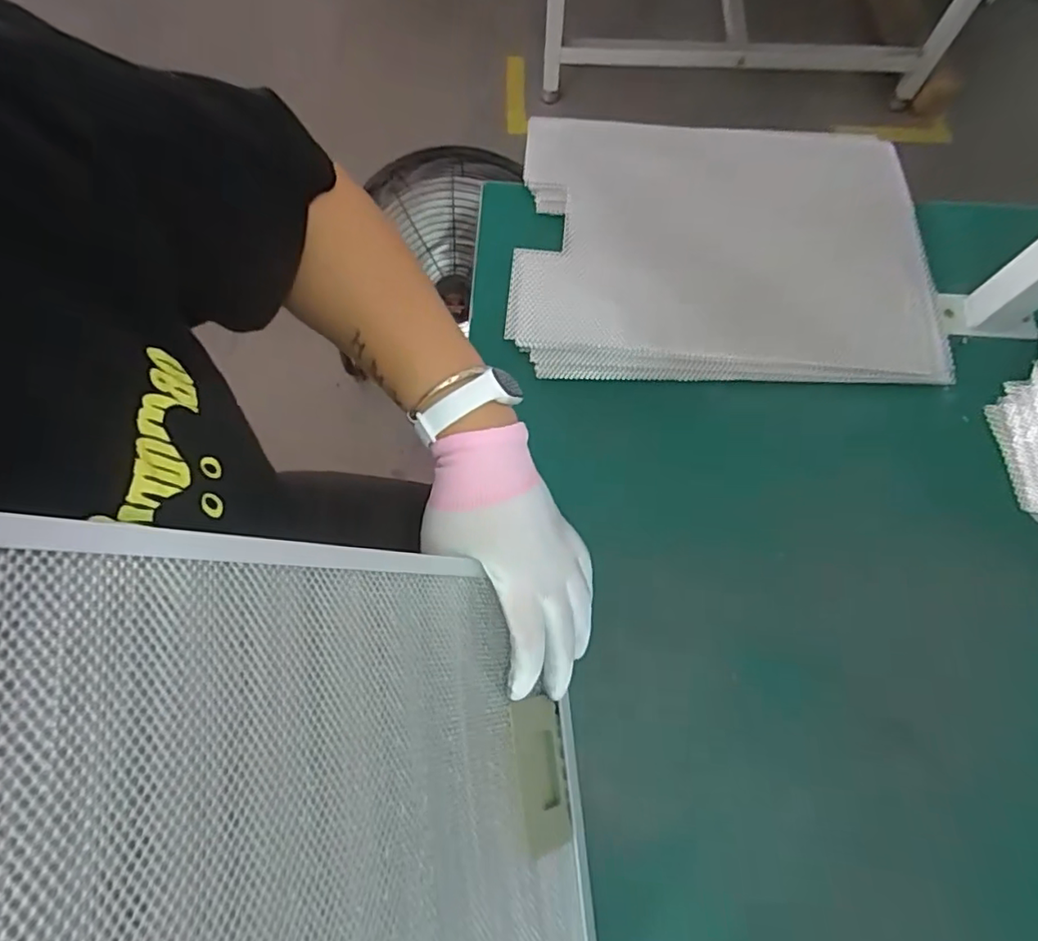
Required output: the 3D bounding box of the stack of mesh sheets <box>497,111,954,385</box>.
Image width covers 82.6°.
[{"bbox_3d":[0.172,-0.191,0.502,0.340,0.035,0.256,5,71,1],"label":"stack of mesh sheets"}]

